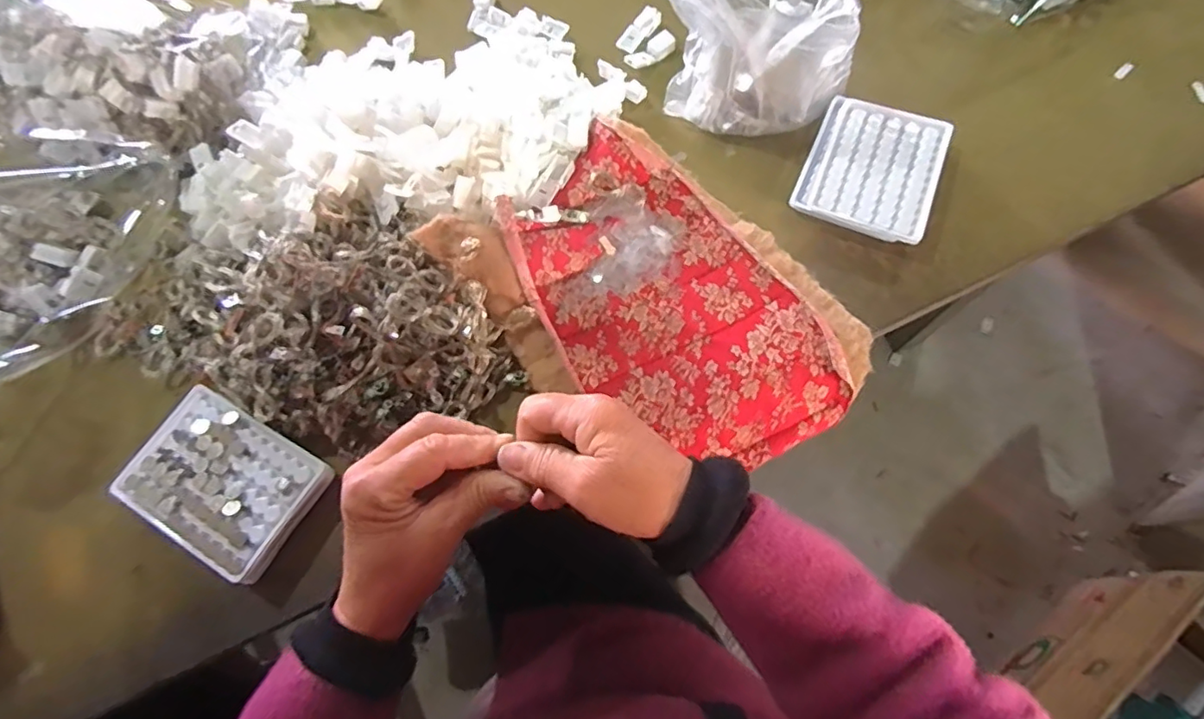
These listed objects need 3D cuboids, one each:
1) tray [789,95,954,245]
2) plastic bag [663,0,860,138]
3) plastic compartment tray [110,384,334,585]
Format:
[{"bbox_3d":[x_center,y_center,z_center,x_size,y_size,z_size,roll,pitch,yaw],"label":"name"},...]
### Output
[{"bbox_3d":[0.236,-0.167,0.502,0.106,0.018,0.129,23,72,10],"label":"tray"},{"bbox_3d":[0.126,-0.291,0.481,0.181,0.157,0.117,21,72,10],"label":"plastic bag"},{"bbox_3d":[-0.277,0.088,0.418,0.130,0.016,0.093,28,73,12],"label":"plastic compartment tray"}]

